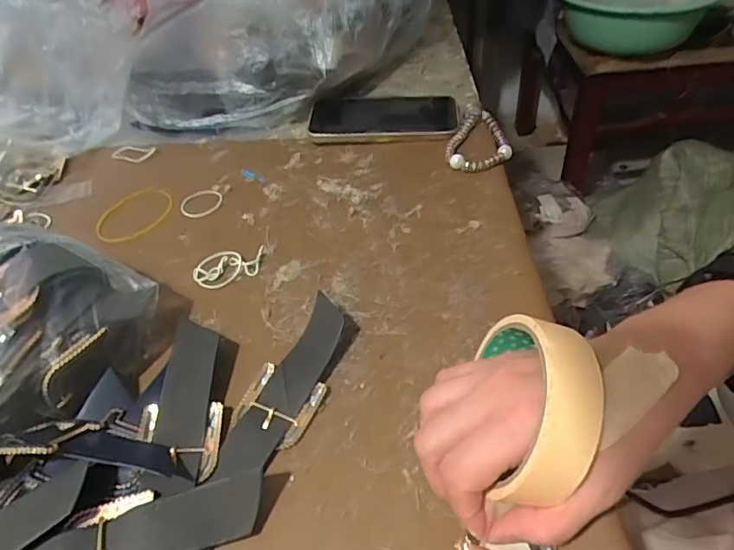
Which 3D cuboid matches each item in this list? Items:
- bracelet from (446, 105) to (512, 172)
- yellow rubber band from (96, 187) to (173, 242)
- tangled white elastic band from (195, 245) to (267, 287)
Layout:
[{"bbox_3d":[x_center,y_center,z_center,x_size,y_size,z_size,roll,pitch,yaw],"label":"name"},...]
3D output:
[{"bbox_3d":[0.114,-0.134,0.510,0.059,0.017,0.095,13,48,19],"label":"bracelet"},{"bbox_3d":[-0.215,-0.058,0.489,0.058,0.007,0.081,10,47,10],"label":"yellow rubber band"},{"bbox_3d":[-0.113,-0.008,0.421,0.053,0.008,0.040,-3,45,3],"label":"tangled white elastic band"}]

